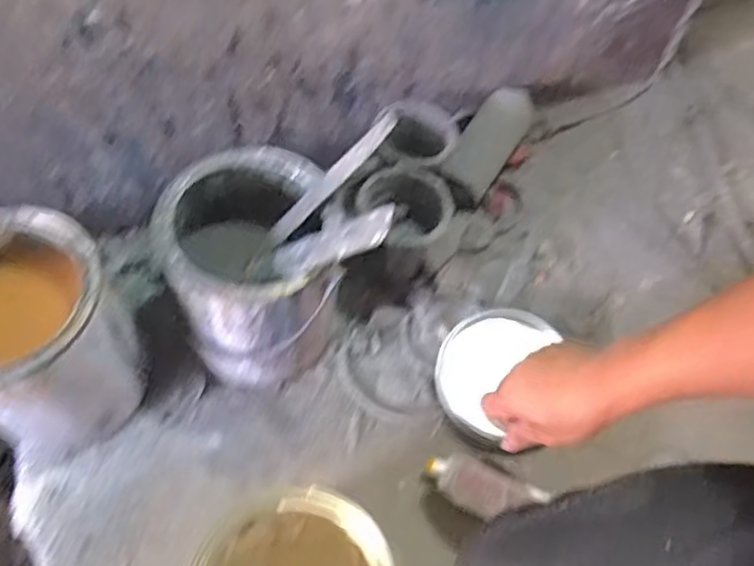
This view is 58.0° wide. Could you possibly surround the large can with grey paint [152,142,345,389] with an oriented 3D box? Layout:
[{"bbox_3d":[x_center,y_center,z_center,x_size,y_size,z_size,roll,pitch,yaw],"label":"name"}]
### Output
[{"bbox_3d":[-0.122,-0.003,0.682,0.150,0.200,0.158,-14,63,-12],"label":"large can with grey paint"}]

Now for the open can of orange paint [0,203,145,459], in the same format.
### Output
[{"bbox_3d":[-0.317,0.052,0.643,0.168,0.196,0.161,2,60,-3],"label":"open can of orange paint"}]

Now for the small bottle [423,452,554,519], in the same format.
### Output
[{"bbox_3d":[0.108,0.210,0.691,0.119,0.030,0.050,21,61,7],"label":"small bottle"}]

